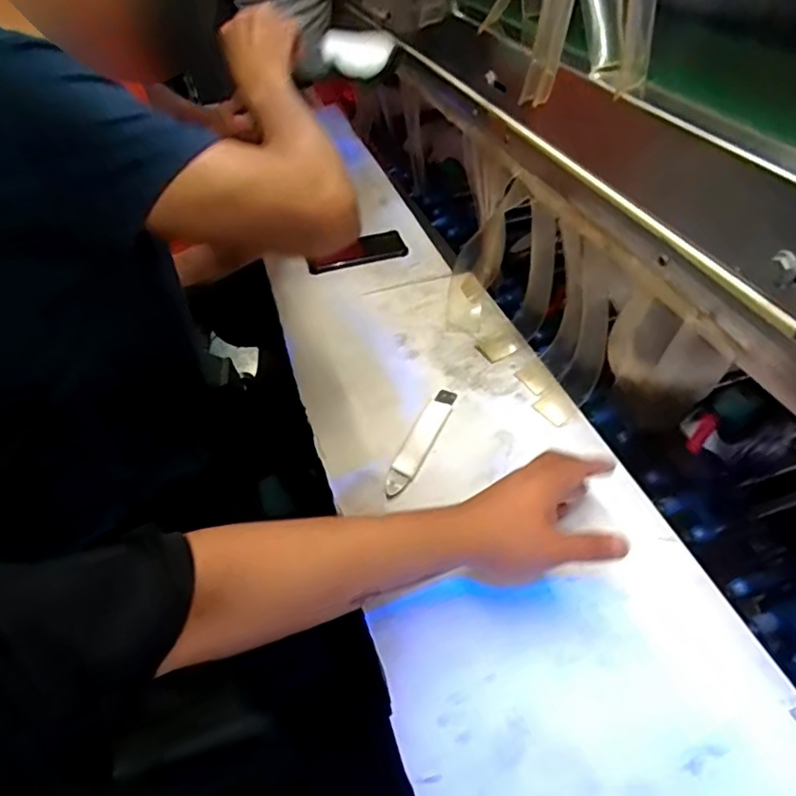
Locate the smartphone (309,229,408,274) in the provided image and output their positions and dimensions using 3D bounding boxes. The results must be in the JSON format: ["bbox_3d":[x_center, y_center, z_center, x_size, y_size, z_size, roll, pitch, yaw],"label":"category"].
[{"bbox_3d":[-0.069,-0.241,1.001,0.160,0.016,0.079,-12,43,-7],"label":"smartphone"}]

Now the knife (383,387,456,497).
[{"bbox_3d":[0.026,0.046,0.672,0.029,0.015,0.164,14,46,20],"label":"knife"}]

